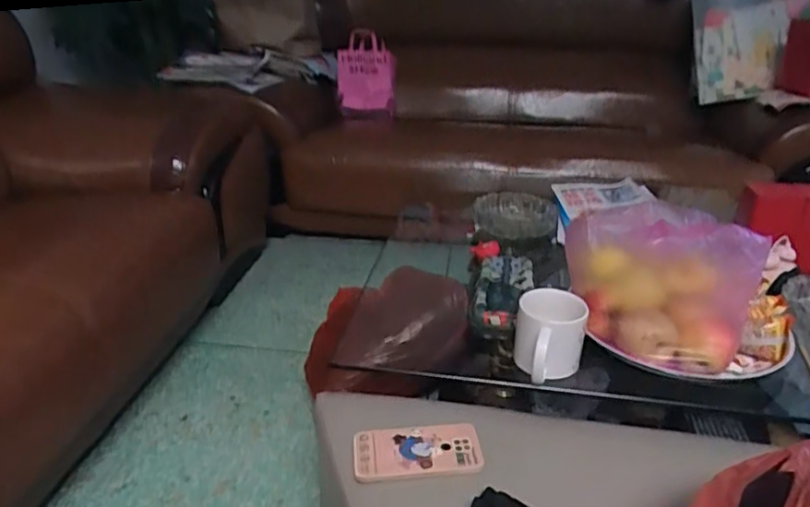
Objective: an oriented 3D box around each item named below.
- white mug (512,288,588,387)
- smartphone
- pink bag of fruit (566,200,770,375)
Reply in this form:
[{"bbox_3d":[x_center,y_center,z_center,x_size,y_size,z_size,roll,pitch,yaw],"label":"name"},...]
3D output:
[{"bbox_3d":[0.187,0.109,0.768,0.087,0.088,0.099,7,26,14],"label":"white mug"},{"bbox_3d":[0.015,0.236,0.710,0.150,0.014,0.075,-1,26,-4],"label":"smartphone"},{"bbox_3d":[0.363,0.023,0.832,0.226,0.157,0.234,18,30,32],"label":"pink bag of fruit"}]

